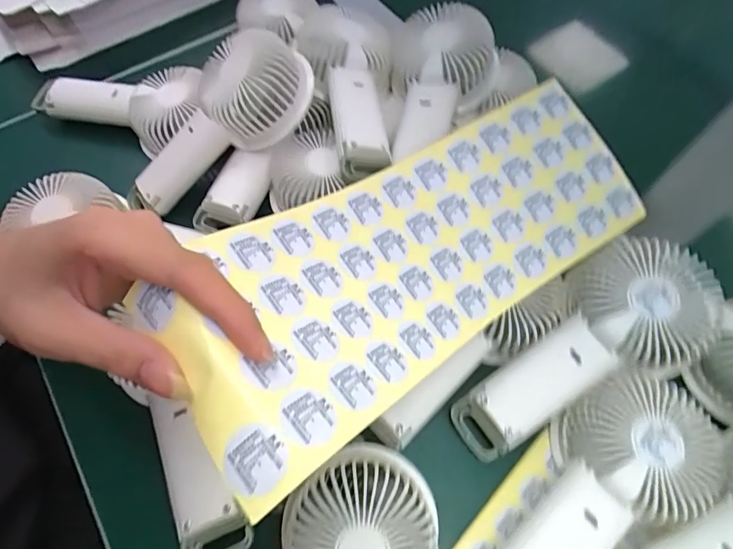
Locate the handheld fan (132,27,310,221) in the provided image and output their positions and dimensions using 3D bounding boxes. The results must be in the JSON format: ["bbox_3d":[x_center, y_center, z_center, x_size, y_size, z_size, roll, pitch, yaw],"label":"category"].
[{"bbox_3d":[-0.137,-0.124,0.377,0.204,0.060,0.083,-31,61,28],"label":"handheld fan"}]

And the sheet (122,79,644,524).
[{"bbox_3d":[0.027,-0.014,0.234,0.284,0.056,0.107,-31,67,-29],"label":"sheet"}]

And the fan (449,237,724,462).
[{"bbox_3d":[0.133,0.052,0.277,0.175,0.033,0.083,-40,68,5],"label":"fan"}]

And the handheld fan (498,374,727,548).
[{"bbox_3d":[0.127,0.130,0.248,0.184,0.038,0.077,-38,69,-16],"label":"handheld fan"}]

